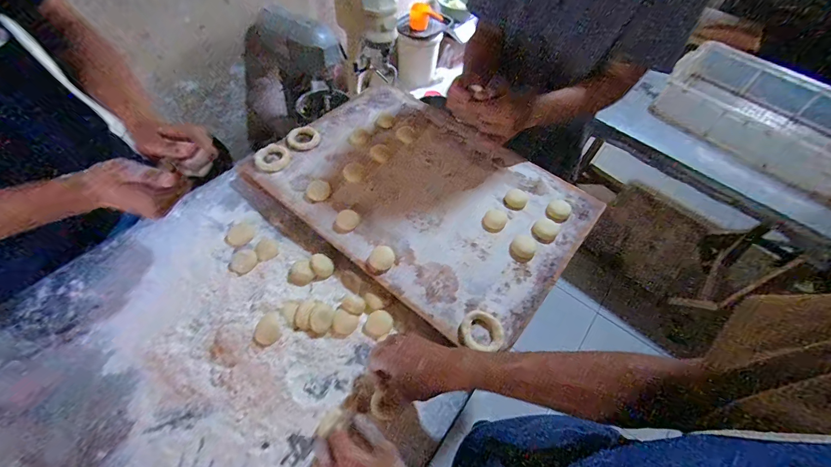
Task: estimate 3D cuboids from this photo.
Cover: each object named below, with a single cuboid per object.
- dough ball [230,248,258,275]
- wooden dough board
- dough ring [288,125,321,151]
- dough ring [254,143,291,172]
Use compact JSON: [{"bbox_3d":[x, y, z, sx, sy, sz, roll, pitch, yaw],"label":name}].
[{"bbox_3d":[-0.296,0.046,0.607,0.042,0.015,0.043,-5,55,-9],"label":"dough ball"},{"bbox_3d":[0.011,-0.094,0.690,0.587,0.026,0.407,36,58,19],"label":"wooden dough board"},{"bbox_3d":[-0.239,-0.206,0.753,0.064,0.012,0.066,3,54,-3],"label":"dough ring"},{"bbox_3d":[-0.286,-0.155,0.711,0.074,0.017,0.074,18,54,8],"label":"dough ring"}]

